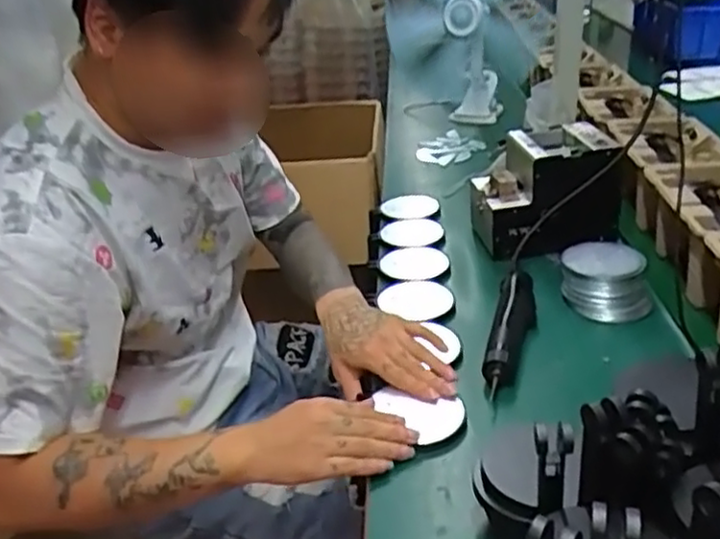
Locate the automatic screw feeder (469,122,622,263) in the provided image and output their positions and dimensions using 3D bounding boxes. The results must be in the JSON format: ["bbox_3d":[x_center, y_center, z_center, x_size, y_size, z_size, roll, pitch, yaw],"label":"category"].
[{"bbox_3d":[0.265,-0.114,1.029,0.187,0.150,0.131,-6,27,-9],"label":"automatic screw feeder"}]

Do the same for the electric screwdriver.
[{"bbox_3d":[0.176,0.068,0.820,0.044,0.039,0.229,6,28,15],"label":"electric screwdriver"}]

